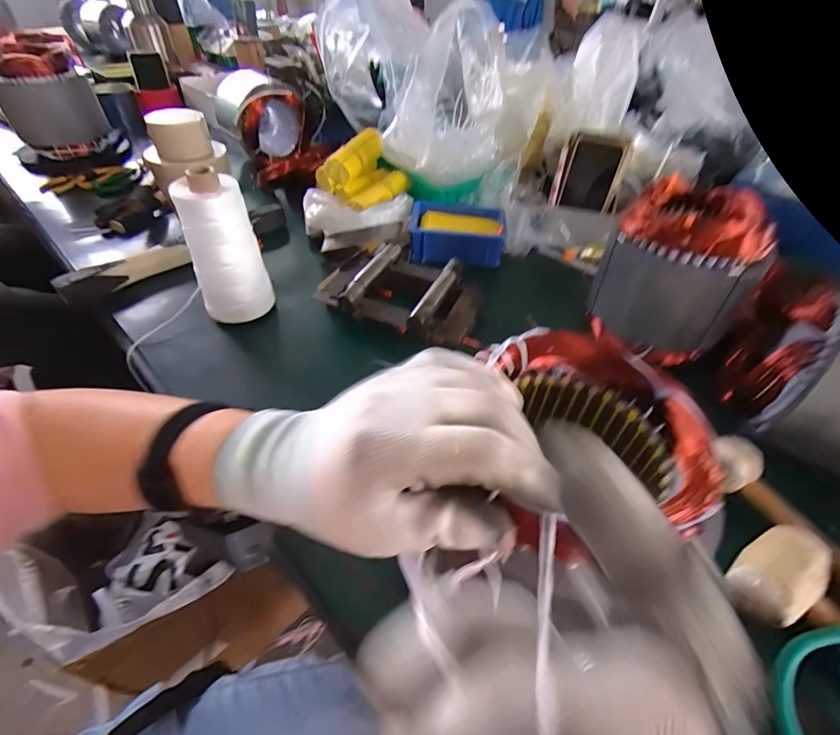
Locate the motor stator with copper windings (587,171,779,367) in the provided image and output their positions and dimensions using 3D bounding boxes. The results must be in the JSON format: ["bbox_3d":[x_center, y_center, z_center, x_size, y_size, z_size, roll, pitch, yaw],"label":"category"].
[{"bbox_3d":[0.298,-0.107,0.467,0.125,0.154,0.135,-29,53,-26],"label":"motor stator with copper windings"}]

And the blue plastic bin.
[{"bbox_3d":[0.058,-0.214,0.651,0.144,0.059,0.112,4,46,2],"label":"blue plastic bin"}]

